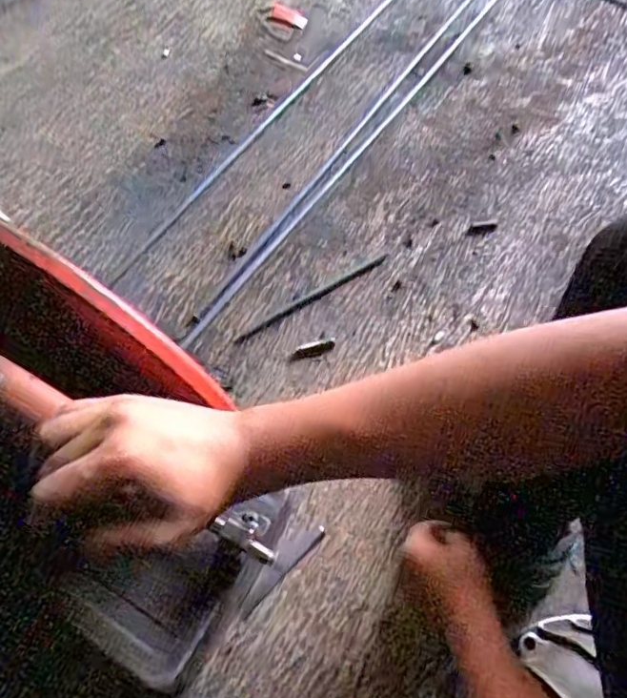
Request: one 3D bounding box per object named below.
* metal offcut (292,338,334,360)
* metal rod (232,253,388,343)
[{"bbox_3d":[0.001,-0.001,0.795,0.072,0.011,0.025,-17,62,-10],"label":"metal offcut"},{"bbox_3d":[0.003,-0.080,0.838,0.282,0.010,0.013,-31,65,-17],"label":"metal rod"}]

